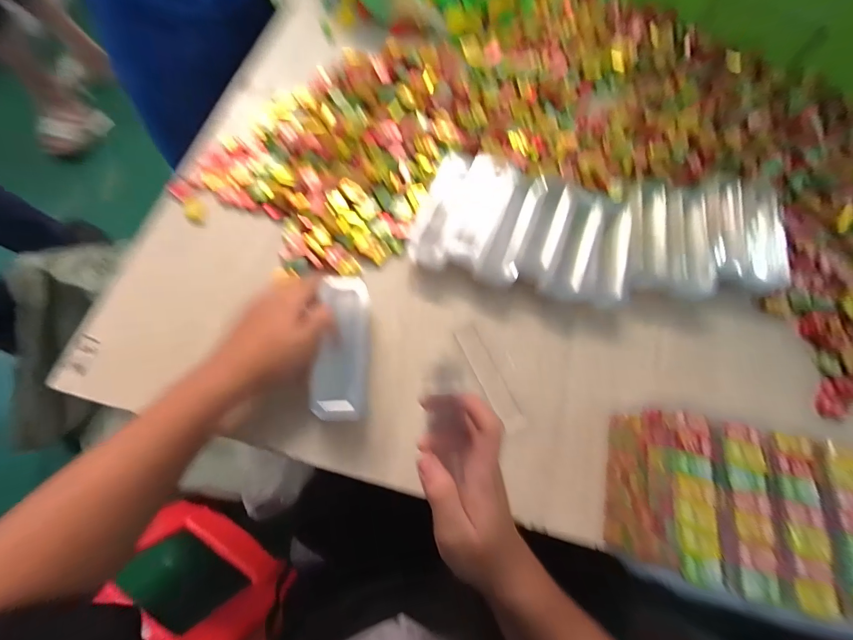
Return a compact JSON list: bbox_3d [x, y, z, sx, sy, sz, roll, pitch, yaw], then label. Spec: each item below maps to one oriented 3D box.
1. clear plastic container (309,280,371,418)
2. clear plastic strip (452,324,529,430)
[{"bbox_3d":[-0.085,0.028,0.369,0.047,0.039,0.143,2,77,-1],"label":"clear plastic container"},{"bbox_3d":[0.071,0.064,0.402,0.026,0.008,0.124,-24,72,-10],"label":"clear plastic strip"}]

